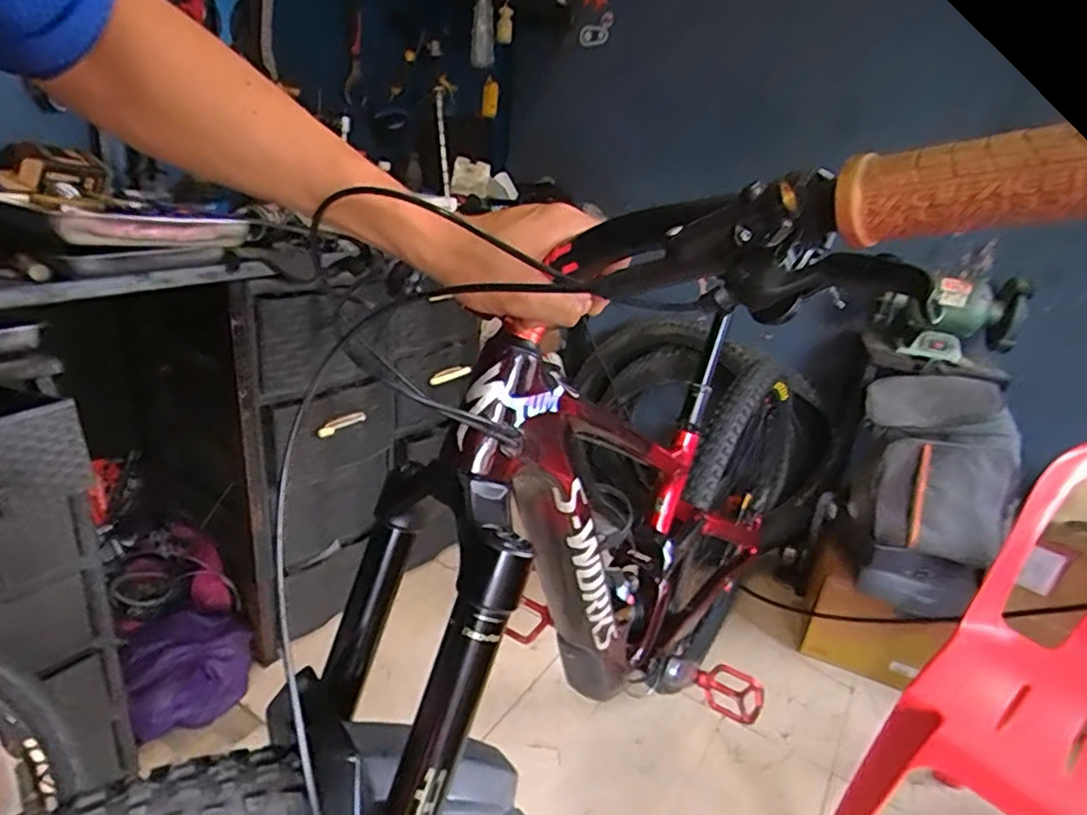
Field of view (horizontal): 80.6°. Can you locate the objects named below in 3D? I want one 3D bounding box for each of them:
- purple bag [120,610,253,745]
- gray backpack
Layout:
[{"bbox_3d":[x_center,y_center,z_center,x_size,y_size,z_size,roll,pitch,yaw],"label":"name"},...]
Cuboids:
[{"bbox_3d":[-0.698,0.512,1.275,0.216,0.133,0.230,-8,26,-31],"label":"purple bag"},{"bbox_3d":[0.849,0.185,1.442,0.324,0.444,0.259,19,25,29],"label":"gray backpack"}]

